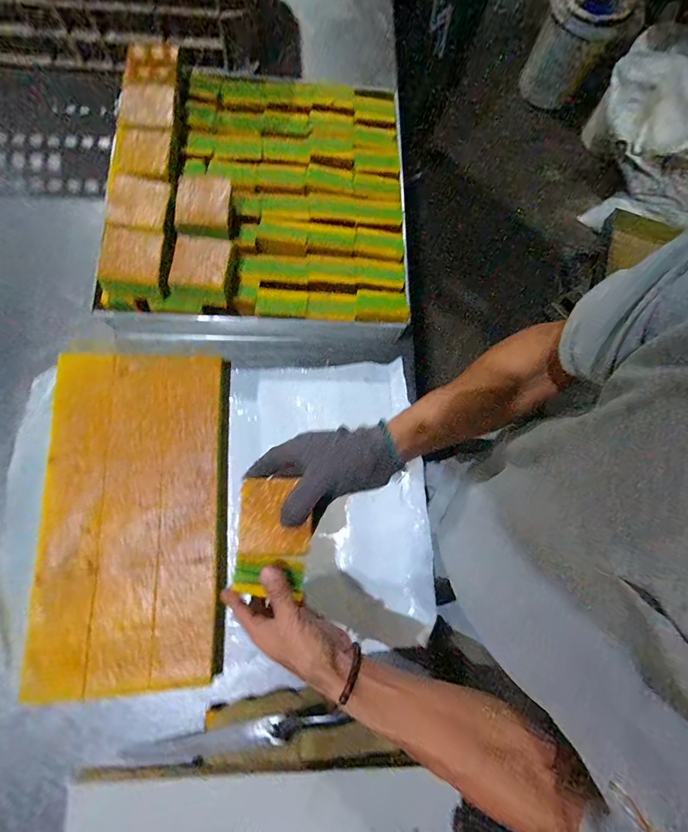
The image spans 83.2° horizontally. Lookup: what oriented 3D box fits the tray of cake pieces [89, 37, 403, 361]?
[{"bbox_3d":[-0.112,-0.337,0.593,0.428,0.119,0.444,5,76,-5],"label":"tray of cake pieces"}]

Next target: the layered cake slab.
[{"bbox_3d":[-0.272,0.121,0.512,0.231,0.046,0.415,-3,77,-7],"label":"layered cake slab"}]

